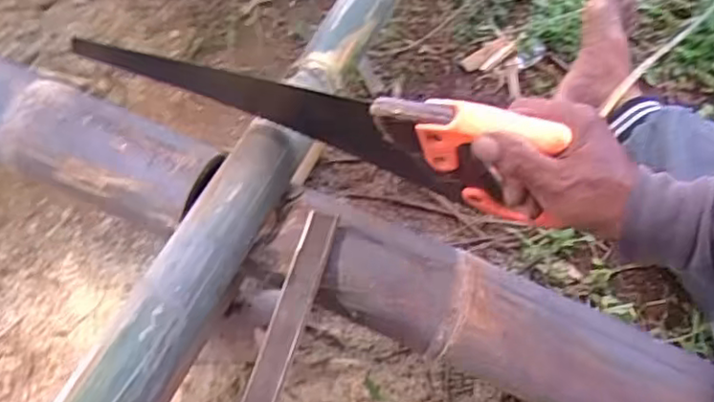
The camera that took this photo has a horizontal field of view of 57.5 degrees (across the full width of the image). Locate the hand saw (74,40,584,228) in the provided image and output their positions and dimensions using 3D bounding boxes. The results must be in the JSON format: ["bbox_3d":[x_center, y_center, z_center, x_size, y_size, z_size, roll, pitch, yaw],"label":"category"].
[{"bbox_3d":[-0.049,-0.068,0.536,0.407,0.106,0.022,17,56,18],"label":"hand saw"}]

